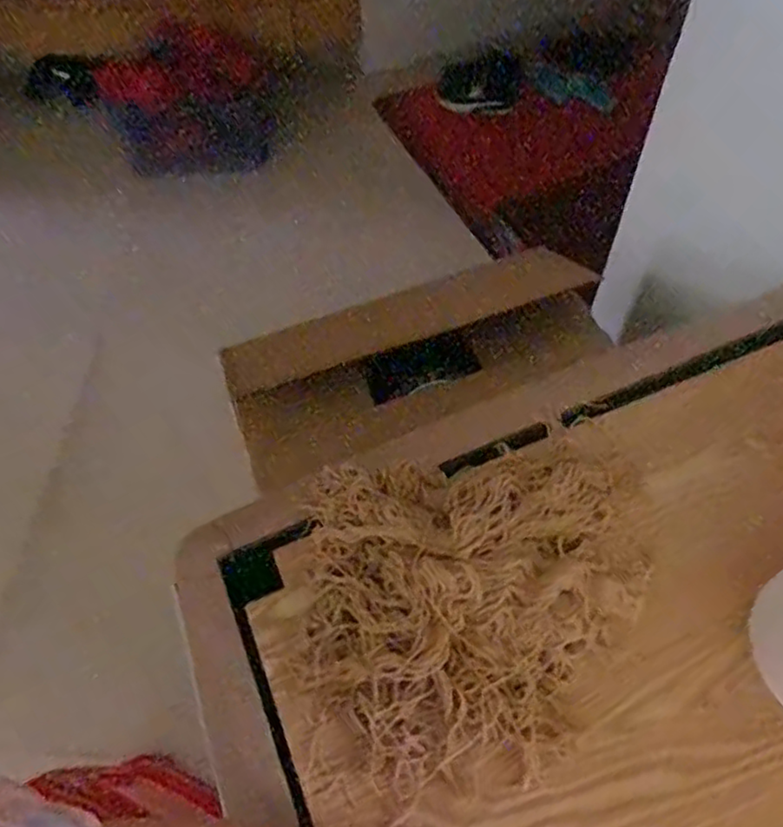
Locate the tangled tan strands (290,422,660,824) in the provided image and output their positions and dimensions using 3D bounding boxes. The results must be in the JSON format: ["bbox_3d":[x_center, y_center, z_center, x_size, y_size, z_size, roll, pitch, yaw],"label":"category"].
[{"bbox_3d":[0.085,0.161,0.608,0.349,0.064,0.297,-14,59,-6],"label":"tangled tan strands"}]

